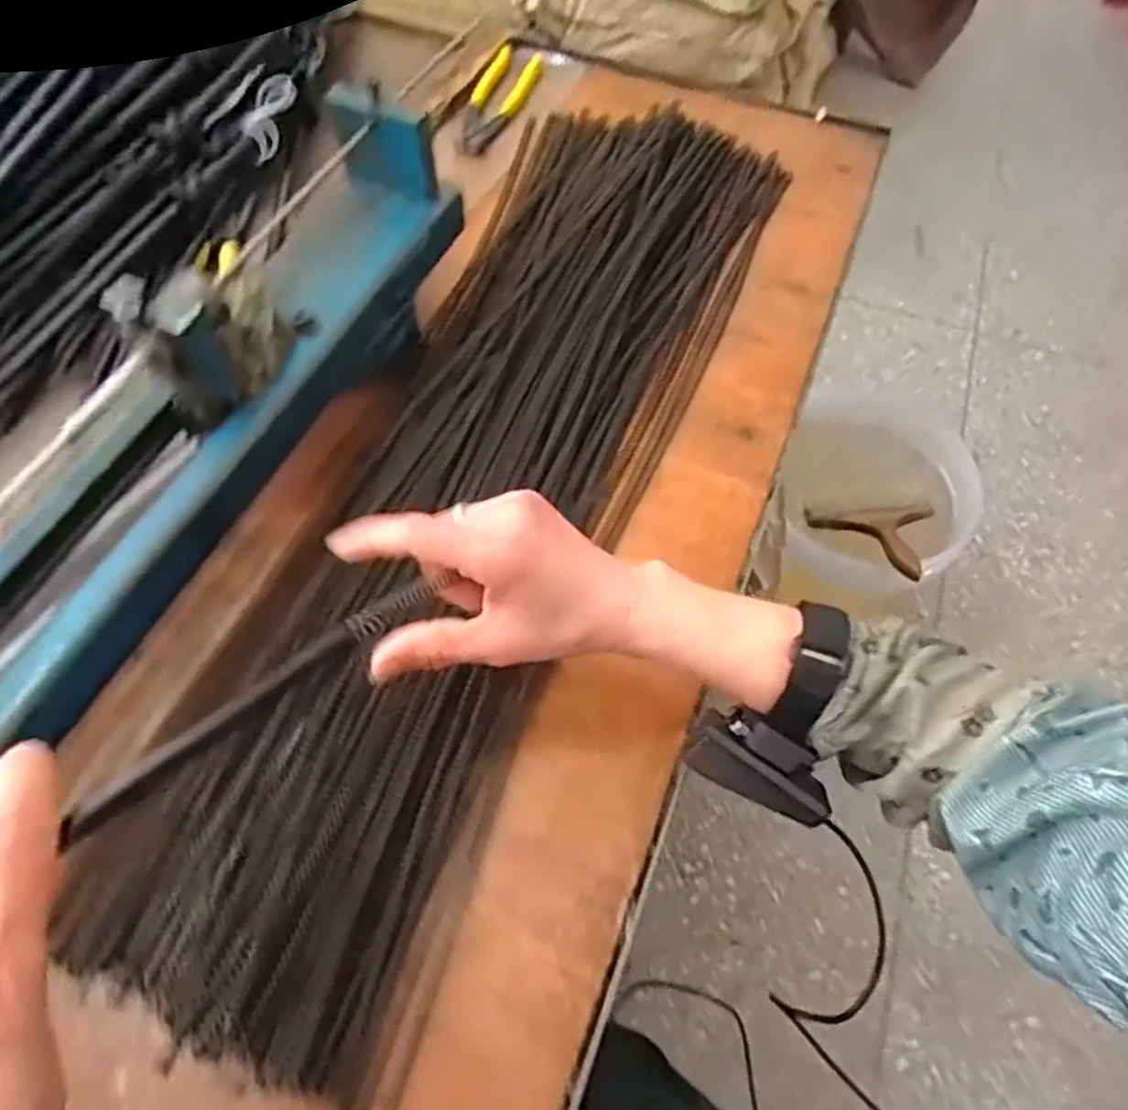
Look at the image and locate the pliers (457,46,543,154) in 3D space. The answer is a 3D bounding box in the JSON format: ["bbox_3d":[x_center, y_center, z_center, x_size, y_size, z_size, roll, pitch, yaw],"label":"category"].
[{"bbox_3d":[-0.065,-0.454,0.711,0.049,0.015,0.168,17,63,7],"label":"pliers"}]

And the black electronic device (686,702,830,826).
[{"bbox_3d":[0.100,0.100,0.359,0.069,0.036,0.032,24,21,18],"label":"black electronic device"}]

